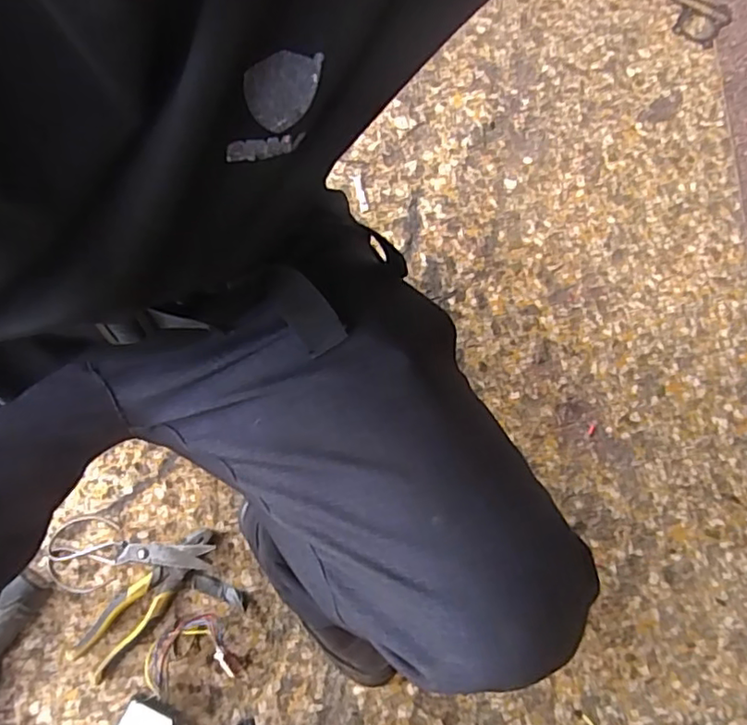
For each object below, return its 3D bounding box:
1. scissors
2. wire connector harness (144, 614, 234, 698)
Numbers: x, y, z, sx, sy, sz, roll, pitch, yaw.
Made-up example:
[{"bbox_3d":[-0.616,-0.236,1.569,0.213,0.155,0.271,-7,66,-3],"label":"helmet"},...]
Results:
[{"bbox_3d":[-0.293,0.223,0.724,0.192,0.019,0.084,-5,72,-4],"label":"scissors"},{"bbox_3d":[-0.214,0.330,0.684,0.089,0.033,0.069,-14,73,-7],"label":"wire connector harness"}]

